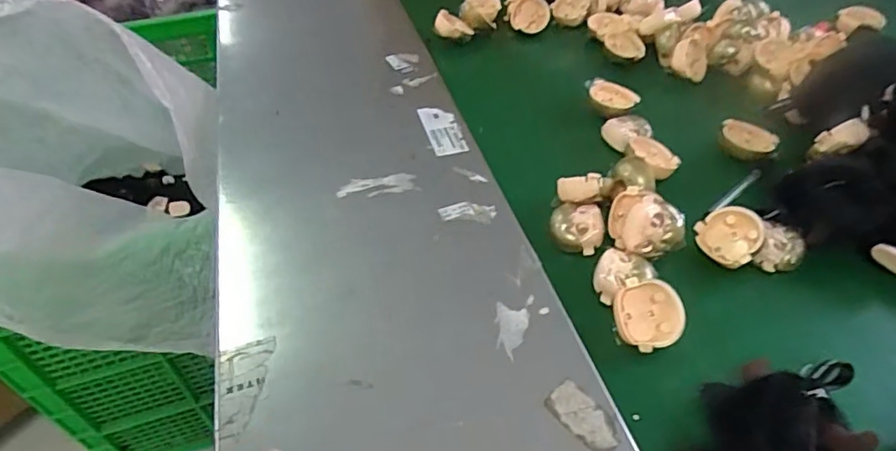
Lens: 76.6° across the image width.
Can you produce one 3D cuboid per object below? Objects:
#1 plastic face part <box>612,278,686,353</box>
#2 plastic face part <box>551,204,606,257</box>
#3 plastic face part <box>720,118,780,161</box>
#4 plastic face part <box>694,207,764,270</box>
[{"bbox_3d":[0.147,0.065,0.416,0.049,0.014,0.050,-17,76,2],"label":"plastic face part"},{"bbox_3d":[0.110,0.004,0.486,0.042,0.031,0.038,11,47,12],"label":"plastic face part"},{"bbox_3d":[0.294,-0.081,0.560,0.051,0.028,0.039,23,50,22],"label":"plastic face part"},{"bbox_3d":[0.228,0.007,0.456,0.048,0.018,0.049,-46,51,7],"label":"plastic face part"}]

